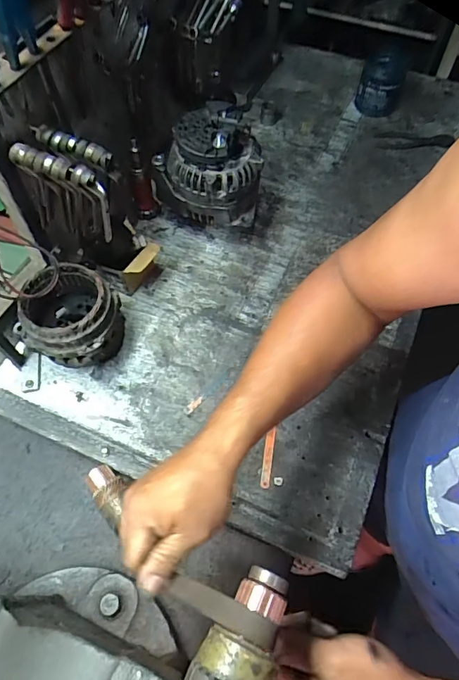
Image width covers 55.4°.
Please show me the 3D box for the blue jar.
[{"bbox_3d":[0.342,-0.578,0.983,0.097,0.095,0.112,16,60,9],"label":"blue jar"}]

